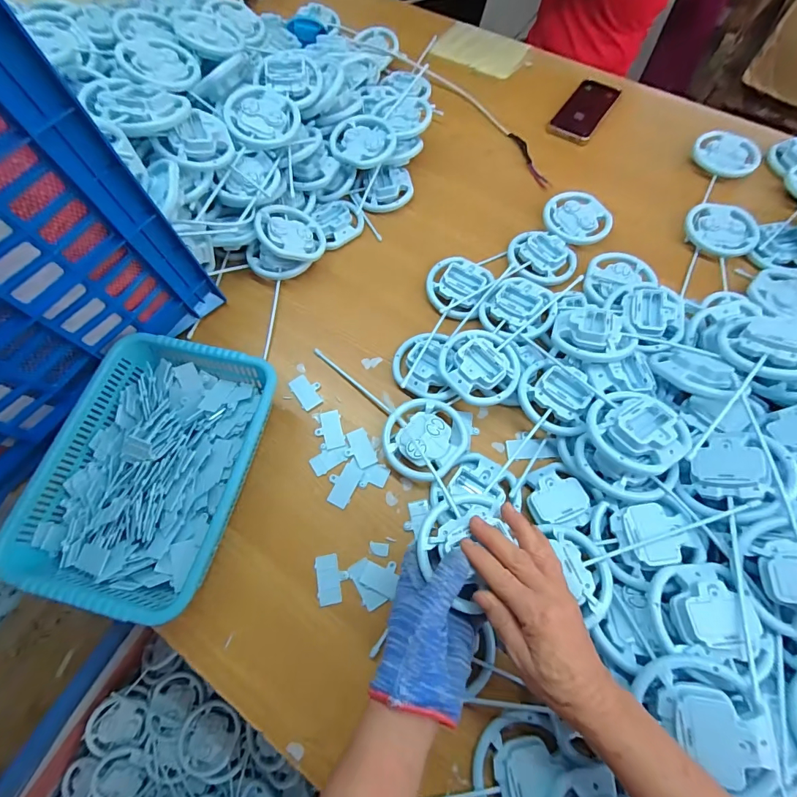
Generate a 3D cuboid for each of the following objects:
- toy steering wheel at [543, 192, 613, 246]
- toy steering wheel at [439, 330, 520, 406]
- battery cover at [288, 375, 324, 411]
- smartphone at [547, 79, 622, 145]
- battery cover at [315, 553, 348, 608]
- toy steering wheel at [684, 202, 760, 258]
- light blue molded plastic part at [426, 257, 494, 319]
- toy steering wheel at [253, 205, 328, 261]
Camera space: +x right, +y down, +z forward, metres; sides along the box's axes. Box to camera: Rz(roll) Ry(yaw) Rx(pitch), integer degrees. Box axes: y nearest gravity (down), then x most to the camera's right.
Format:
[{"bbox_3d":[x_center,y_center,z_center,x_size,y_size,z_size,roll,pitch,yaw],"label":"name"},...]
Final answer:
[{"bbox_3d":[0.281,-0.285,0.654,0.091,0.021,0.100,-1,65,1],"label":"toy steering wheel"},{"bbox_3d":[0.104,-0.046,0.524,0.099,0.026,0.102,2,65,3],"label":"toy steering wheel"},{"bbox_3d":[-0.124,-0.010,0.559,0.036,0.004,0.051,-32,70,-12],"label":"battery cover"},{"bbox_3d":[0.357,-0.552,0.786,0.083,0.013,0.171,31,69,15],"label":"smartphone"},{"bbox_3d":[-0.075,0.204,0.465,0.035,0.006,0.051,-9,67,-3],"label":"battery cover"},{"bbox_3d":[0.503,-0.265,0.644,0.100,0.021,0.100,-1,65,1],"label":"toy steering wheel"},{"bbox_3d":[0.086,-0.162,0.611,0.091,0.030,0.099,-1,65,1],"label":"light blue molded plastic part"},{"bbox_3d":[-0.161,-0.249,0.611,0.101,0.017,0.090,-27,82,-40],"label":"toy steering wheel"}]

